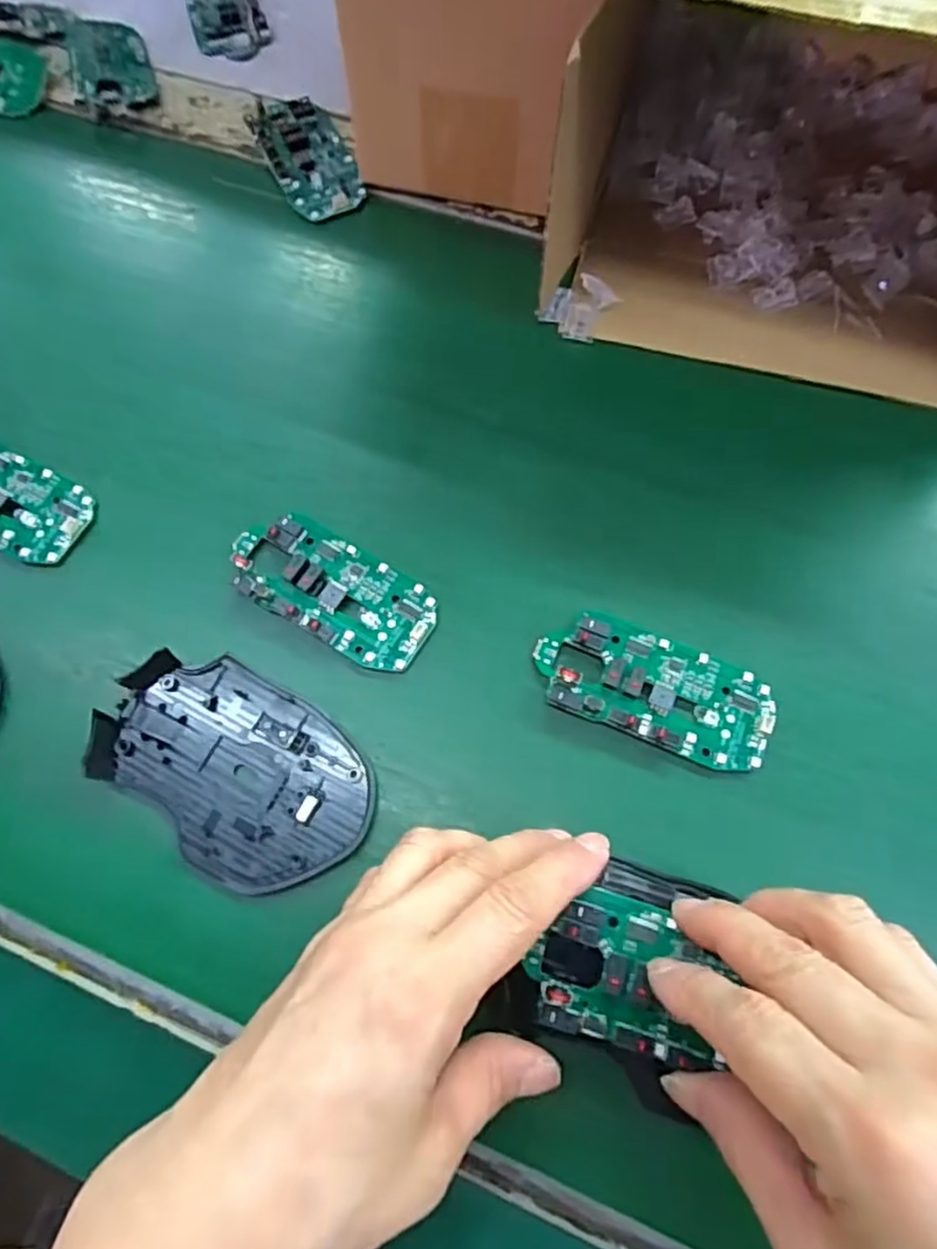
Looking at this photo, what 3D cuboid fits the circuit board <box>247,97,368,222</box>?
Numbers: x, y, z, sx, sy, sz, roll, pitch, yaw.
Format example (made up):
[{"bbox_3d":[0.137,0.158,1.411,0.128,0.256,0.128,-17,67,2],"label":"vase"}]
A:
[{"bbox_3d":[-0.092,-0.272,0.398,0.047,0.011,0.088,-23,72,-6],"label":"circuit board"}]

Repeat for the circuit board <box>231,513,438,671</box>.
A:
[{"bbox_3d":[-0.061,-0.017,0.306,0.096,0.006,0.044,29,75,11],"label":"circuit board"}]

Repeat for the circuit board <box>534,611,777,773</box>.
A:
[{"bbox_3d":[0.077,0.026,0.284,0.097,0.012,0.045,20,73,8],"label":"circuit board"}]

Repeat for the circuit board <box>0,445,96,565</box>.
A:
[{"bbox_3d":[-0.223,-0.062,0.326,0.088,0.010,0.044,26,74,10],"label":"circuit board"}]

